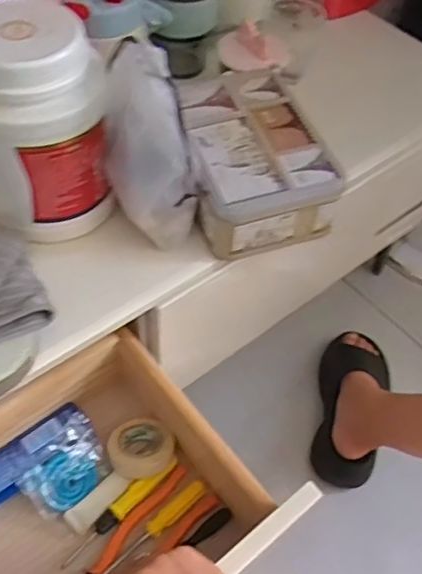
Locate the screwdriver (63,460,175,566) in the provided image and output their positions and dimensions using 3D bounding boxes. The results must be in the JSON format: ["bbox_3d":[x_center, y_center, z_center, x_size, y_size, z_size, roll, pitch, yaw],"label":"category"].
[{"bbox_3d":[-0.086,0.213,0.569,0.139,0.016,0.017,-36,63,-27],"label":"screwdriver"}]

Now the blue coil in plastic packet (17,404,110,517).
[{"bbox_3d":[-0.146,0.169,0.574,0.079,0.028,0.083,-30,85,-23],"label":"blue coil in plastic packet"}]

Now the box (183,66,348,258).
[{"bbox_3d":[0.033,-0.131,0.594,0.130,0.076,0.183,-16,56,-15],"label":"box"}]

